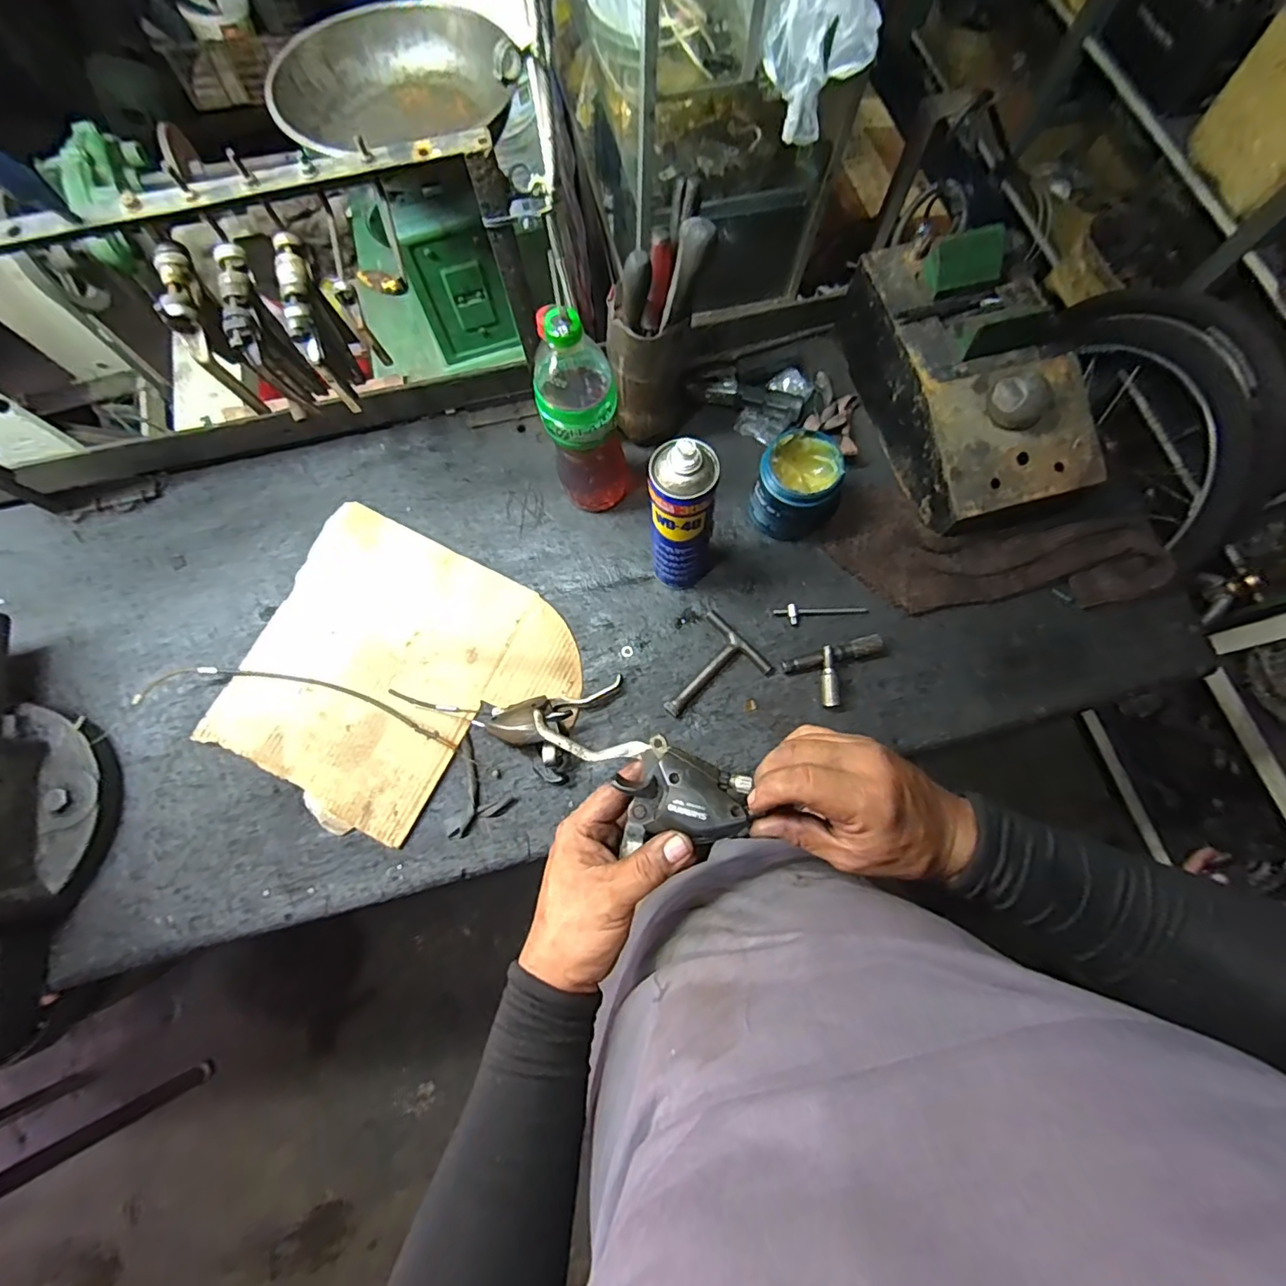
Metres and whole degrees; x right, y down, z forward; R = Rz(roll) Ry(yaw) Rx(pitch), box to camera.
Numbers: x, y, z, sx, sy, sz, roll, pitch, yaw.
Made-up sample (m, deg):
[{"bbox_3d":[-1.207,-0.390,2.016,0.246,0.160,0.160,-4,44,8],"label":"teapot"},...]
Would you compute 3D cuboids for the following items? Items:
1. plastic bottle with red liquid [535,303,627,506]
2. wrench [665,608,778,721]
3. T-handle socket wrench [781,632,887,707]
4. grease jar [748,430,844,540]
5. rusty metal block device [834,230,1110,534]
[{"bbox_3d":[-0.061,-0.230,0.585,0.078,0.276,0.073,-10,75,-3],"label":"plastic bottle with red liquid"},{"bbox_3d":[0.076,0.038,0.643,0.124,0.018,0.096,-44,79,-11],"label":"wrench"},{"bbox_3d":[0.228,0.034,0.638,0.115,0.025,0.064,-17,75,-5],"label":"T-handle socket wrench"},{"bbox_3d":[0.187,-0.184,0.656,0.095,0.097,0.091,0,74,0],"label":"grease jar"},{"bbox_3d":[0.390,-0.316,0.665,0.177,0.148,0.337,-15,75,-5],"label":"rusty metal block device"}]

